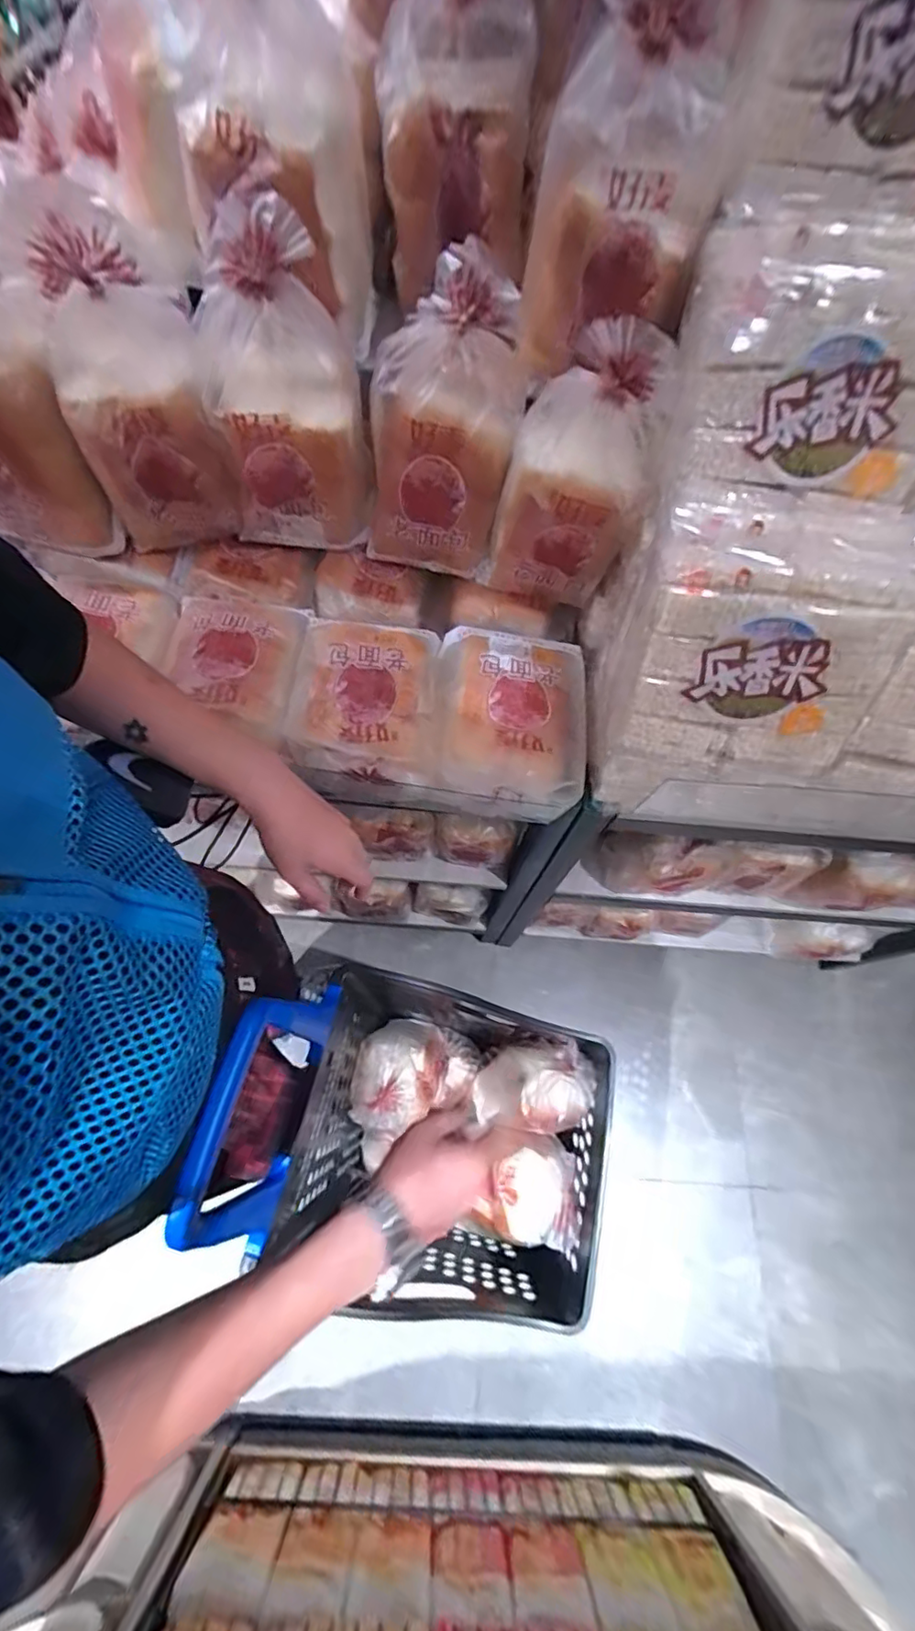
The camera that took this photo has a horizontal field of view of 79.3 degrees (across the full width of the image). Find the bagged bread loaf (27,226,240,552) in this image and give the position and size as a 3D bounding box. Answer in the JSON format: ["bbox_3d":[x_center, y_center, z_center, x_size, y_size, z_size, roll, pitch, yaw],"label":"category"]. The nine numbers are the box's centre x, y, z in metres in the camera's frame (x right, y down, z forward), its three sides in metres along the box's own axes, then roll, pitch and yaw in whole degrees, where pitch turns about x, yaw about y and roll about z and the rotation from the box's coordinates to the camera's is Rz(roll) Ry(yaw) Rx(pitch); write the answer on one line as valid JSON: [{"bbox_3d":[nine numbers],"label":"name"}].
[{"bbox_3d":[-0.294,-0.373,0.523,0.124,0.230,0.106,-16,68,-10],"label":"bagged bread loaf"}]

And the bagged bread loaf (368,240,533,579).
[{"bbox_3d":[-0.010,-0.377,0.563,0.133,0.253,0.121,16,66,4],"label":"bagged bread loaf"}]

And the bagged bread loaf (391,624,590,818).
[{"bbox_3d":[0.047,-0.107,0.609,0.173,0.069,0.203,7,66,0],"label":"bagged bread loaf"}]

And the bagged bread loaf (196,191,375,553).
[{"bbox_3d":[-0.162,-0.392,0.538,0.142,0.246,0.107,-4,66,-5],"label":"bagged bread loaf"}]

